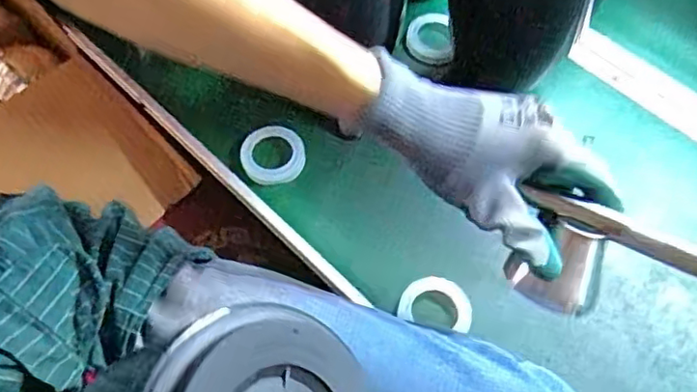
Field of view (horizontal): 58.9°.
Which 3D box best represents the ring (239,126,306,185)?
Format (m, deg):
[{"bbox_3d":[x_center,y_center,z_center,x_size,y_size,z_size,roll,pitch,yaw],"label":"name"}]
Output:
[{"bbox_3d":[-0.070,-0.037,0.568,0.065,0.010,0.056,22,73,24],"label":"ring"}]

